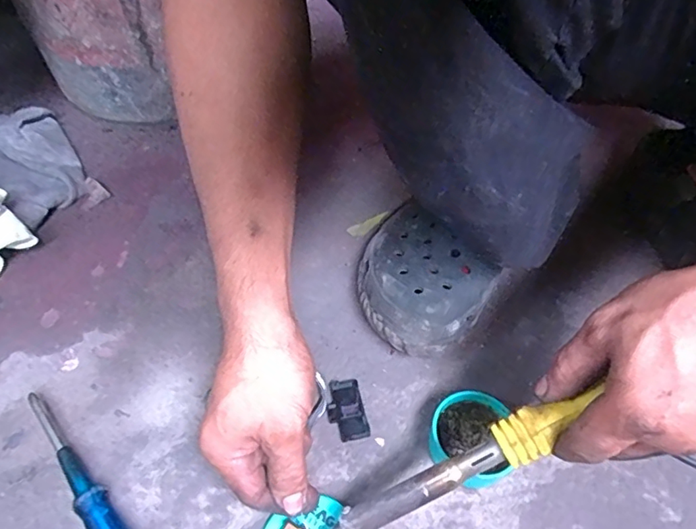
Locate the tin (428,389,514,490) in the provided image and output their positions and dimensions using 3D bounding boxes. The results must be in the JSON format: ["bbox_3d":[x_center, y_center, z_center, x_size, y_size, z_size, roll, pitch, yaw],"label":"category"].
[{"bbox_3d":[0.085,0.123,0.365,0.053,0.032,0.058,1,52,-1],"label":"tin"}]

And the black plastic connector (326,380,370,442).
[{"bbox_3d":[-0.002,0.110,0.393,0.028,0.004,0.049,-8,53,-9],"label":"black plastic connector"}]

